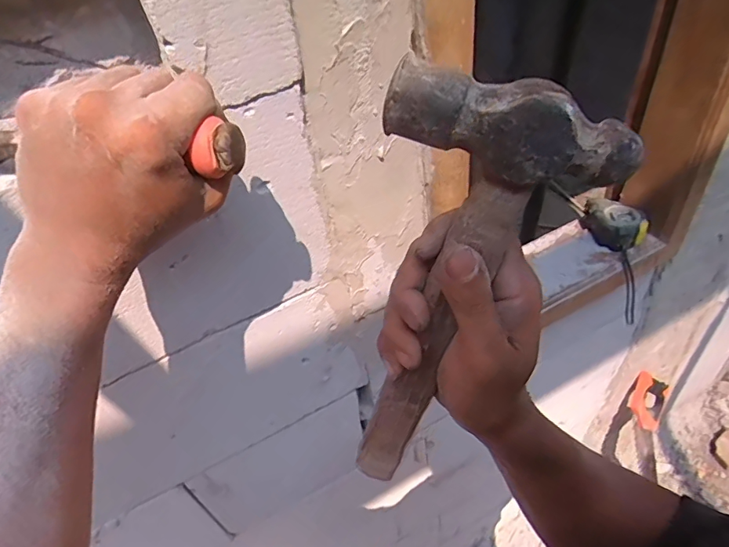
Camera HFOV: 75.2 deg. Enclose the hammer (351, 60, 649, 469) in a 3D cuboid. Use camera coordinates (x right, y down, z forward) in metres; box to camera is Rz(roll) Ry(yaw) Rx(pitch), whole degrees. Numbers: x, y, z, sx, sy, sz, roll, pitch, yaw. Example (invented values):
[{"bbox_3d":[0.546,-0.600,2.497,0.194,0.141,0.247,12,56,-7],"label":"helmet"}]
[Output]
[{"bbox_3d":[0.033,0.033,0.273,0.094,0.284,0.035,5,41,-12],"label":"hammer"}]

